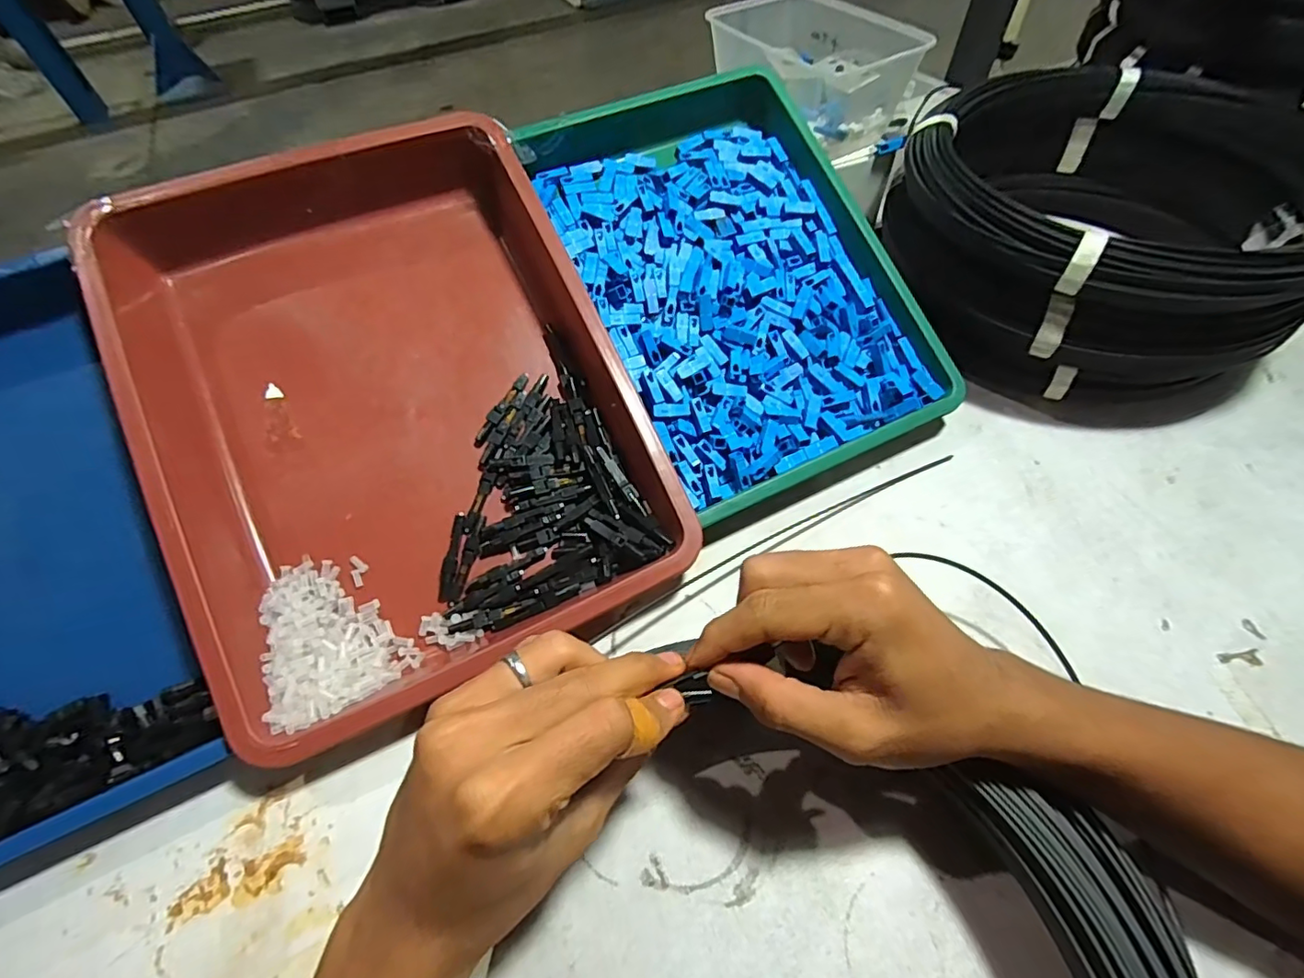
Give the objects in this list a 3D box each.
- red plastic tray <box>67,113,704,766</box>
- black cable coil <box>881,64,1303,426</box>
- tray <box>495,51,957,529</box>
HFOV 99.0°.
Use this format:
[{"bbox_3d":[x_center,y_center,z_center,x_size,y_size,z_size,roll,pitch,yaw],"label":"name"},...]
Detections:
[{"bbox_3d":[-0.156,-0.056,0.350,0.268,0.064,0.349,-22,78,-12],"label":"red plastic tray"},{"bbox_3d":[0.342,-0.212,0.453,0.264,0.134,0.306,14,55,13],"label":"black cable coil"},{"bbox_3d":[0.061,-0.158,0.407,0.210,0.038,0.315,-24,78,-11],"label":"tray"}]

